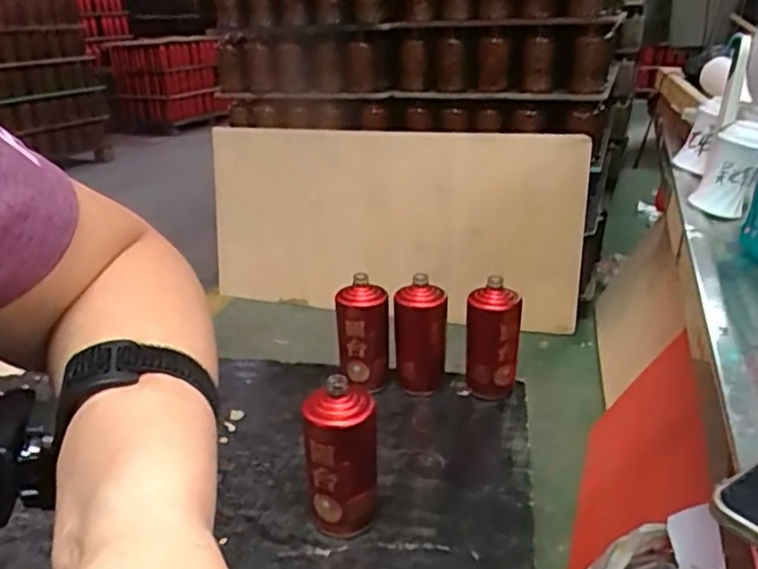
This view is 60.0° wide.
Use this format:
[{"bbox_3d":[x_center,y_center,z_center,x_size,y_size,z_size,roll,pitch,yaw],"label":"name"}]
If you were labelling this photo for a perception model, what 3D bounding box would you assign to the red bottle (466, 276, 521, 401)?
[{"bbox_3d":[0.172,0.091,1.002,0.078,0.180,0.084,2,24,12],"label":"red bottle"}]

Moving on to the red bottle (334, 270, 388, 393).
[{"bbox_3d":[-0.026,0.078,1.016,0.079,0.164,0.069,-4,23,-2],"label":"red bottle"}]

